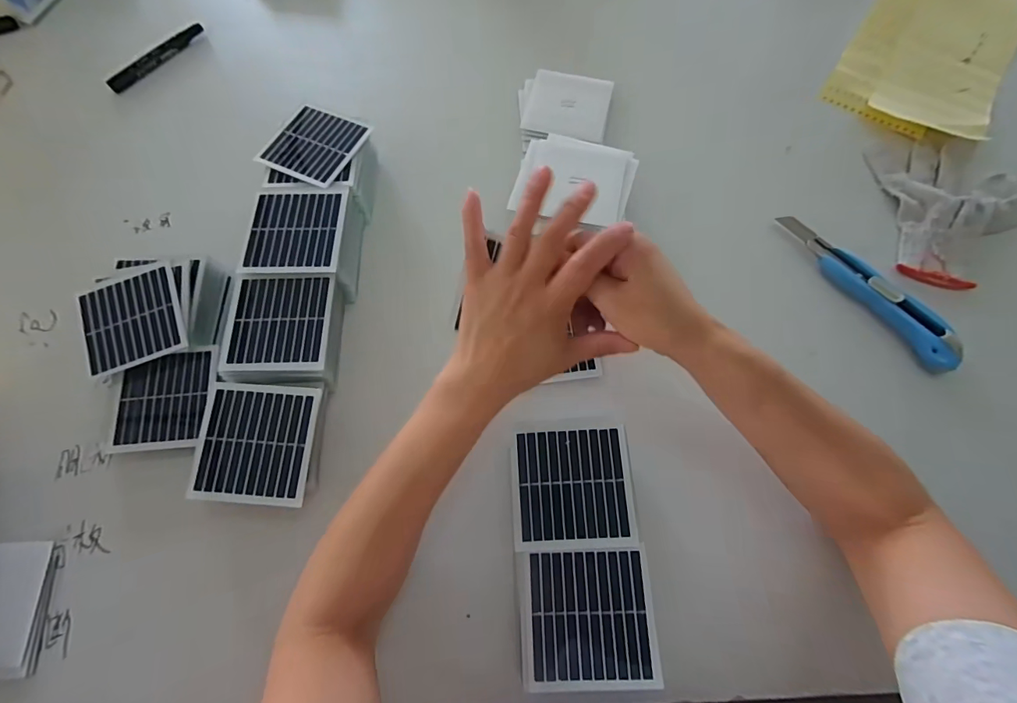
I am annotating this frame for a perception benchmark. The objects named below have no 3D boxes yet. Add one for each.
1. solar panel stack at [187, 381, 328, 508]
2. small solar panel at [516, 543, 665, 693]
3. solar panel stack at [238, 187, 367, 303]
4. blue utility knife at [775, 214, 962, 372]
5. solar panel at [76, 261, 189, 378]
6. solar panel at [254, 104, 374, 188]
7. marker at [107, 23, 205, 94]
[{"bbox_3d":[-0.200,0.075,0.359,0.089,0.037,0.095,4,77,-1],"label":"solar panel stack"},{"bbox_3d":[0.055,0.186,0.303,0.093,0.004,0.086,-3,72,0],"label":"small solar panel"},{"bbox_3d":[-0.192,-0.107,0.417,0.092,0.046,0.094,4,73,3],"label":"solar panel stack"},{"bbox_3d":[0.341,-0.063,0.410,0.026,0.024,0.194,-35,75,-9],"label":"blue utility knife"},{"bbox_3d":[-0.337,-0.031,0.387,0.082,0.006,0.088,-21,78,-6],"label":"solar panel"},{"bbox_3d":[-0.194,-0.208,0.434,0.082,0.004,0.084,22,72,8],"label":"solar panel"},{"bbox_3d":[-0.435,-0.367,0.535,0.013,0.015,0.134,37,77,12],"label":"marker"}]

